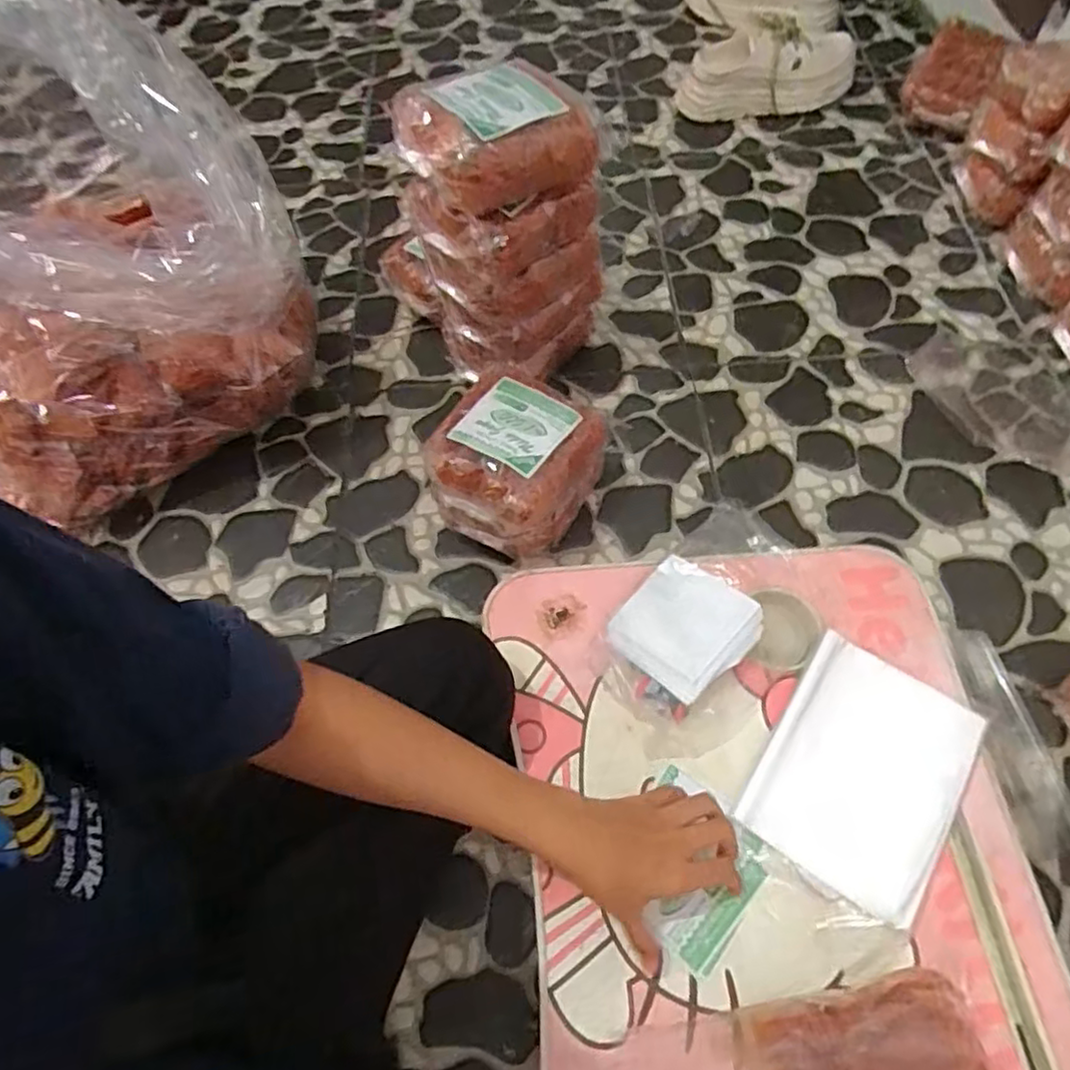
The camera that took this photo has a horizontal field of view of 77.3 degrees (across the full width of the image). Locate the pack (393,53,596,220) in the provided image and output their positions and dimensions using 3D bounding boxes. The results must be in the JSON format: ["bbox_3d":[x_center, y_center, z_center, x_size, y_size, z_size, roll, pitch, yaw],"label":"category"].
[{"bbox_3d":[-0.036,-0.346,0.581,0.154,0.069,0.114,-30,64,-12],"label":"pack"}]

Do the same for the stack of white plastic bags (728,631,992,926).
[{"bbox_3d":[0.255,0.184,0.525,0.134,0.011,0.182,30,68,18],"label":"stack of white plastic bags"}]

